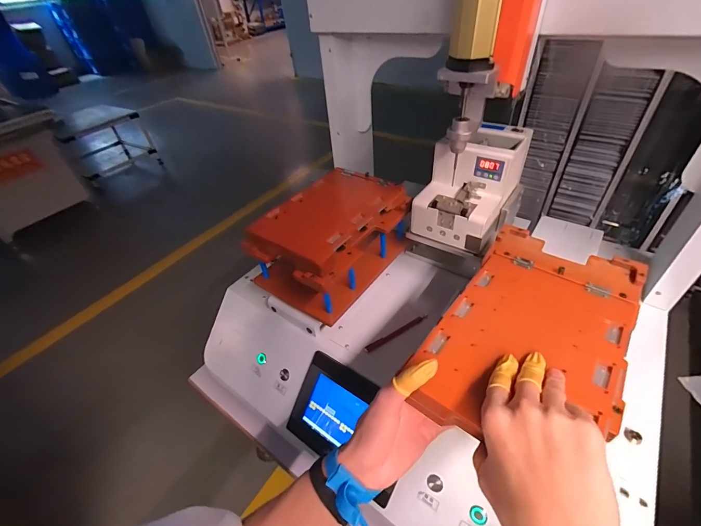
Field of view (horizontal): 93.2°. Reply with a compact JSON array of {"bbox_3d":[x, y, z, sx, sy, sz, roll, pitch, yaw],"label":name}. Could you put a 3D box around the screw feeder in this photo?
[{"bbox_3d":[0.219,-0.137,0.595,0.145,0.154,0.184,24,50,29],"label":"screw feeder"}]

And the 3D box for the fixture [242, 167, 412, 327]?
[{"bbox_3d":[-0.027,-0.045,0.621,0.172,0.147,0.256,26,51,31],"label":"fixture"}]

